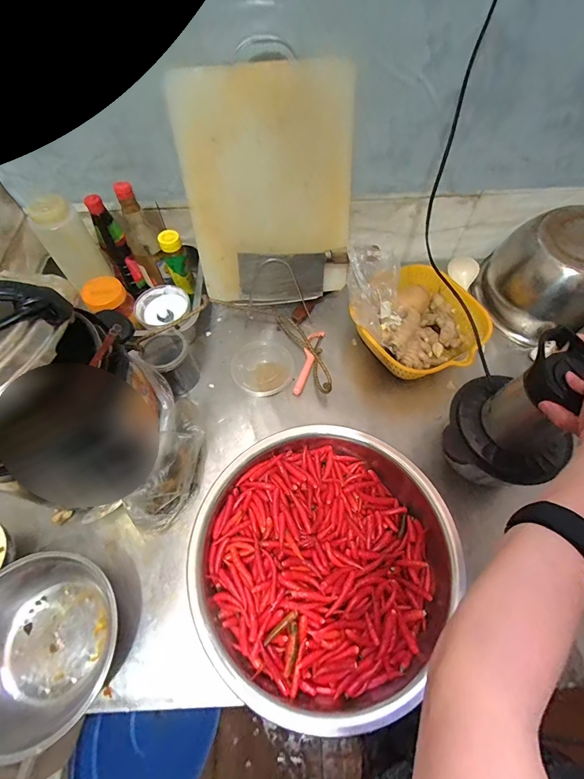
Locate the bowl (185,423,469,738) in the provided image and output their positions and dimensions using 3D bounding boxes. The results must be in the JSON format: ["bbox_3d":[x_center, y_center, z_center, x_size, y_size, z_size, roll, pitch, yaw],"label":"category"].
[{"bbox_3d":[0.041,0.209,0.454,0.306,0.087,0.302,-1,61,1],"label":"bowl"}]

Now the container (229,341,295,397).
[{"bbox_3d":[-0.053,-0.045,0.635,0.112,0.034,0.115,-1,61,1],"label":"container"}]

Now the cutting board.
[{"bbox_3d":[-0.033,-0.306,0.559,0.257,0.301,0.022,-7,42,-4],"label":"cutting board"}]

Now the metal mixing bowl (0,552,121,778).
[{"bbox_3d":[-0.297,0.296,0.413,0.167,0.081,0.178,-1,61,1],"label":"metal mixing bowl"}]

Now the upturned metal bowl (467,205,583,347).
[{"bbox_3d":[0.452,-0.197,0.607,0.152,0.167,0.170,-11,61,-4],"label":"upturned metal bowl"}]

